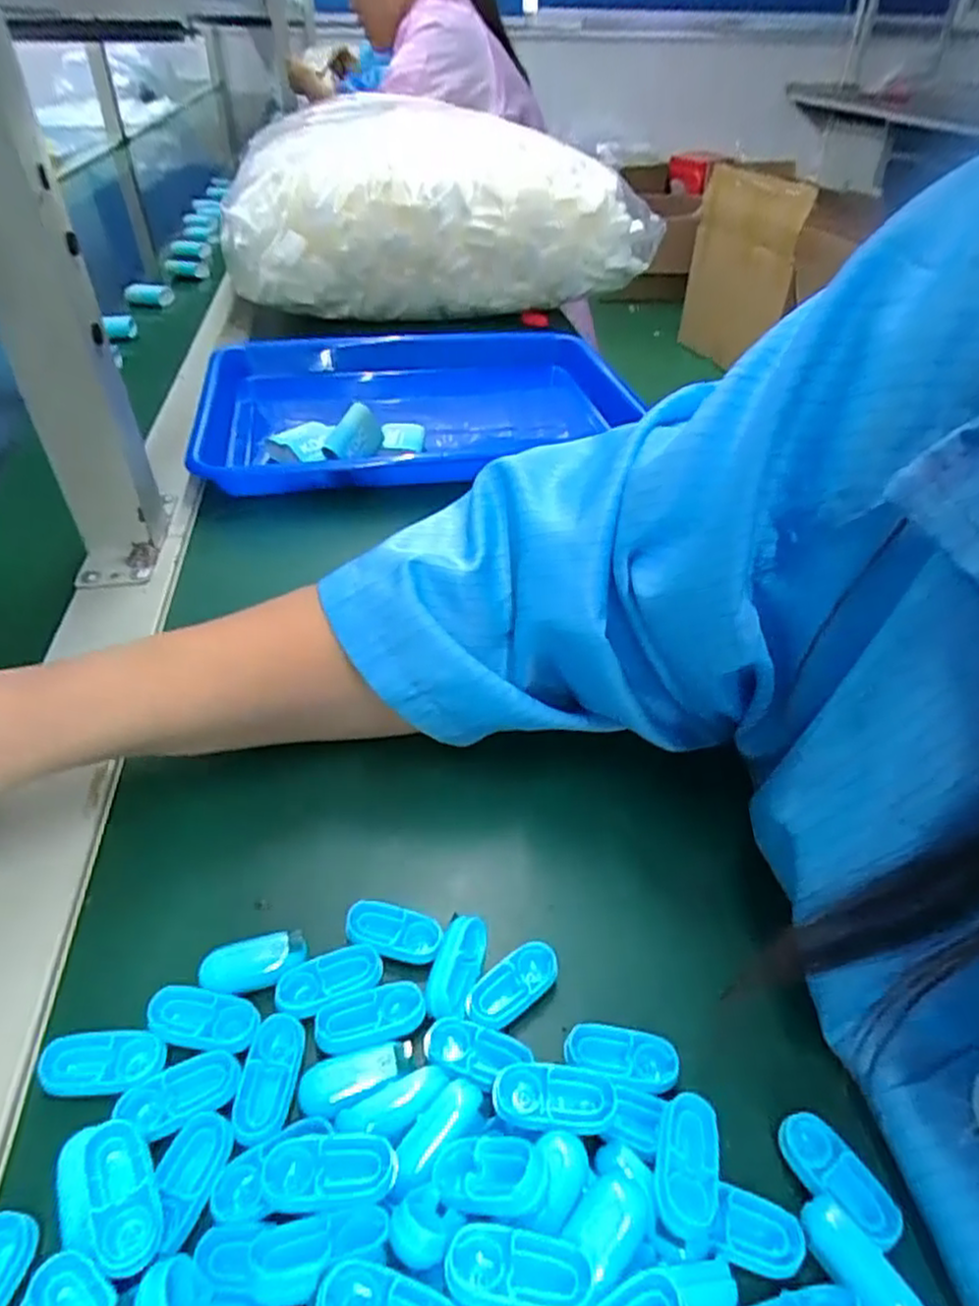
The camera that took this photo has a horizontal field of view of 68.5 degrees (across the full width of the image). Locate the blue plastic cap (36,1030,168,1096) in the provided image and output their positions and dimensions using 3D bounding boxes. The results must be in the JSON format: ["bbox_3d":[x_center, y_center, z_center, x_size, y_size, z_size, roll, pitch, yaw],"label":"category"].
[{"bbox_3d":[-0.115,0.121,0.214,0.034,0.005,0.016,-2,39,-5],"label":"blue plastic cap"}]

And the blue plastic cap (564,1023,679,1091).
[{"bbox_3d":[0.041,0.125,0.222,0.034,0.005,0.016,8,39,7],"label":"blue plastic cap"}]

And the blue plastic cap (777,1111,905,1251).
[{"bbox_3d":[0.097,0.146,0.200,0.016,0.005,0.034,-27,48,-31],"label":"blue plastic cap"}]

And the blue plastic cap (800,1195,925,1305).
[{"bbox_3d":[0.095,0.157,0.183,0.013,0.004,0.033,-23,46,-28],"label":"blue plastic cap"}]

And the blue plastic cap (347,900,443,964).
[{"bbox_3d":[-0.033,0.096,0.249,0.034,0.006,0.015,10,40,9],"label":"blue plastic cap"}]

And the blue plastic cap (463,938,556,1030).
[{"bbox_3d":[0.008,0.109,0.237,0.035,0.005,0.016,-25,46,-29],"label":"blue plastic cap"}]

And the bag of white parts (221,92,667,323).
[{"bbox_3d":[-0.054,-0.462,0.765,0.420,0.187,0.200,-8,40,-13],"label":"bag of white parts"}]

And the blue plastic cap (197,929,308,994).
[{"bbox_3d":[-0.078,0.102,0.238,0.033,0.006,0.014,-9,41,-15],"label":"blue plastic cap"}]

